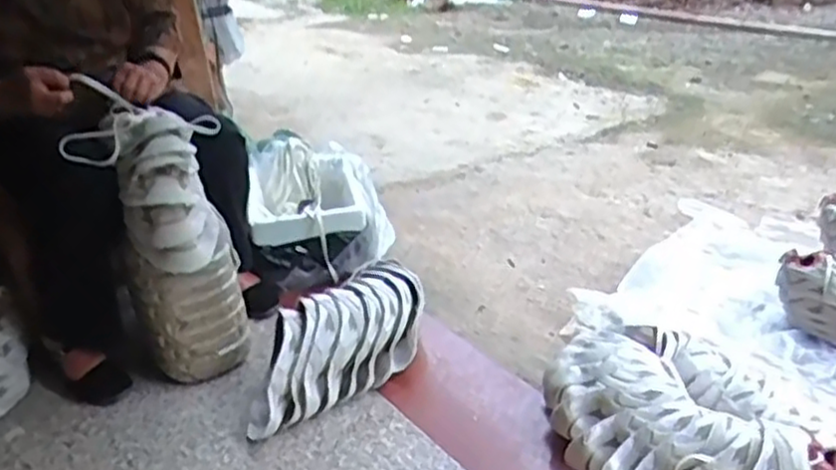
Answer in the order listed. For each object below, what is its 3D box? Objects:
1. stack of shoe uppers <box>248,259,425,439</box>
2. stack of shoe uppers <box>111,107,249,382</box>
[{"bbox_3d":[-0.133,0.190,1.332,0.182,0.136,0.421,18,35,34],"label":"stack of shoe uppers"},{"bbox_3d":[-0.442,0.030,1.358,0.188,0.454,0.232,-12,30,-16],"label":"stack of shoe uppers"}]

